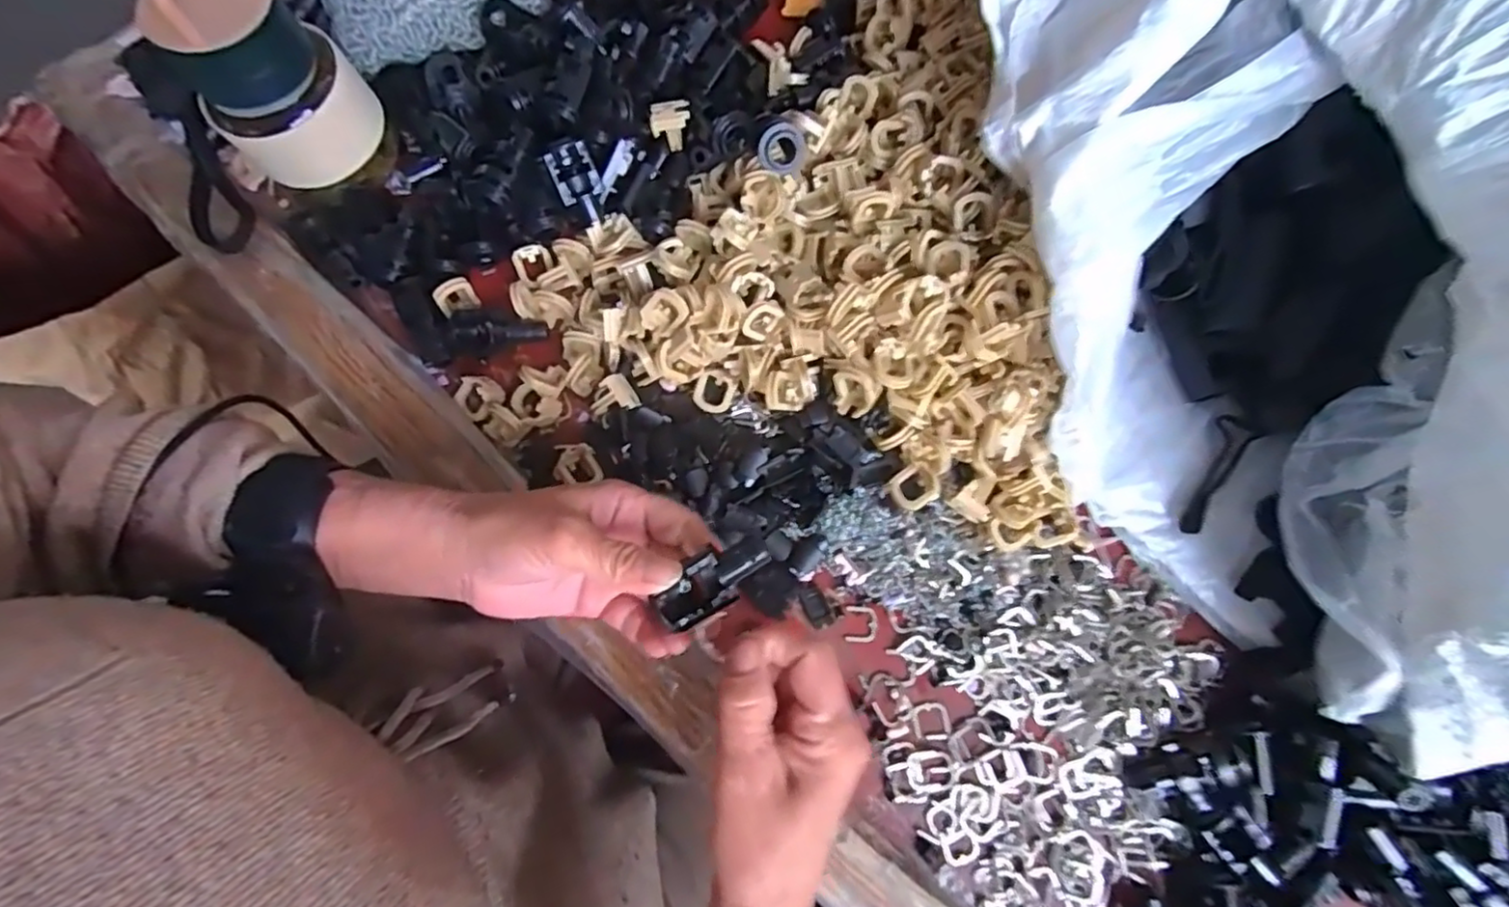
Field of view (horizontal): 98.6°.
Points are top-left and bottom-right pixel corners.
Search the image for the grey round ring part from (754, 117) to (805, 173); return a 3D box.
[{"bbox_3d":[0.015,-0.175,0.368,0.027,0.028,0.007,0,33,-17],"label":"grey round ring part"}]

